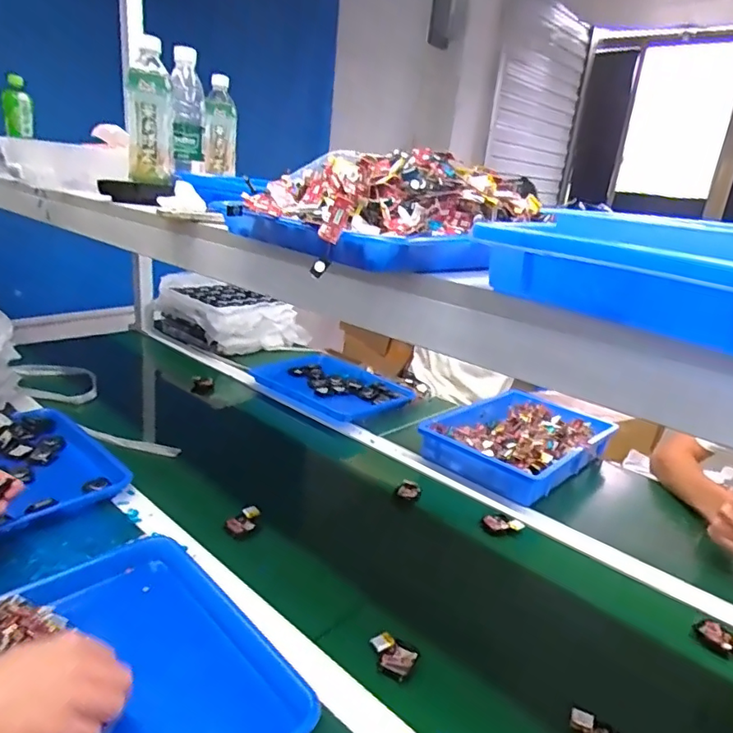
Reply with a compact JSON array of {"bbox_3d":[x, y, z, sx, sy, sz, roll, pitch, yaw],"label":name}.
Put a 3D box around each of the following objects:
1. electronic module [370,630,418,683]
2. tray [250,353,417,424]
[{"bbox_3d":[0.026,0.311,0.593,0.050,0.016,0.038,15,21,26],"label":"electronic module"},{"bbox_3d":[-0.083,0.050,1.306,0.350,0.050,0.232,21,25,38],"label":"tray"}]

